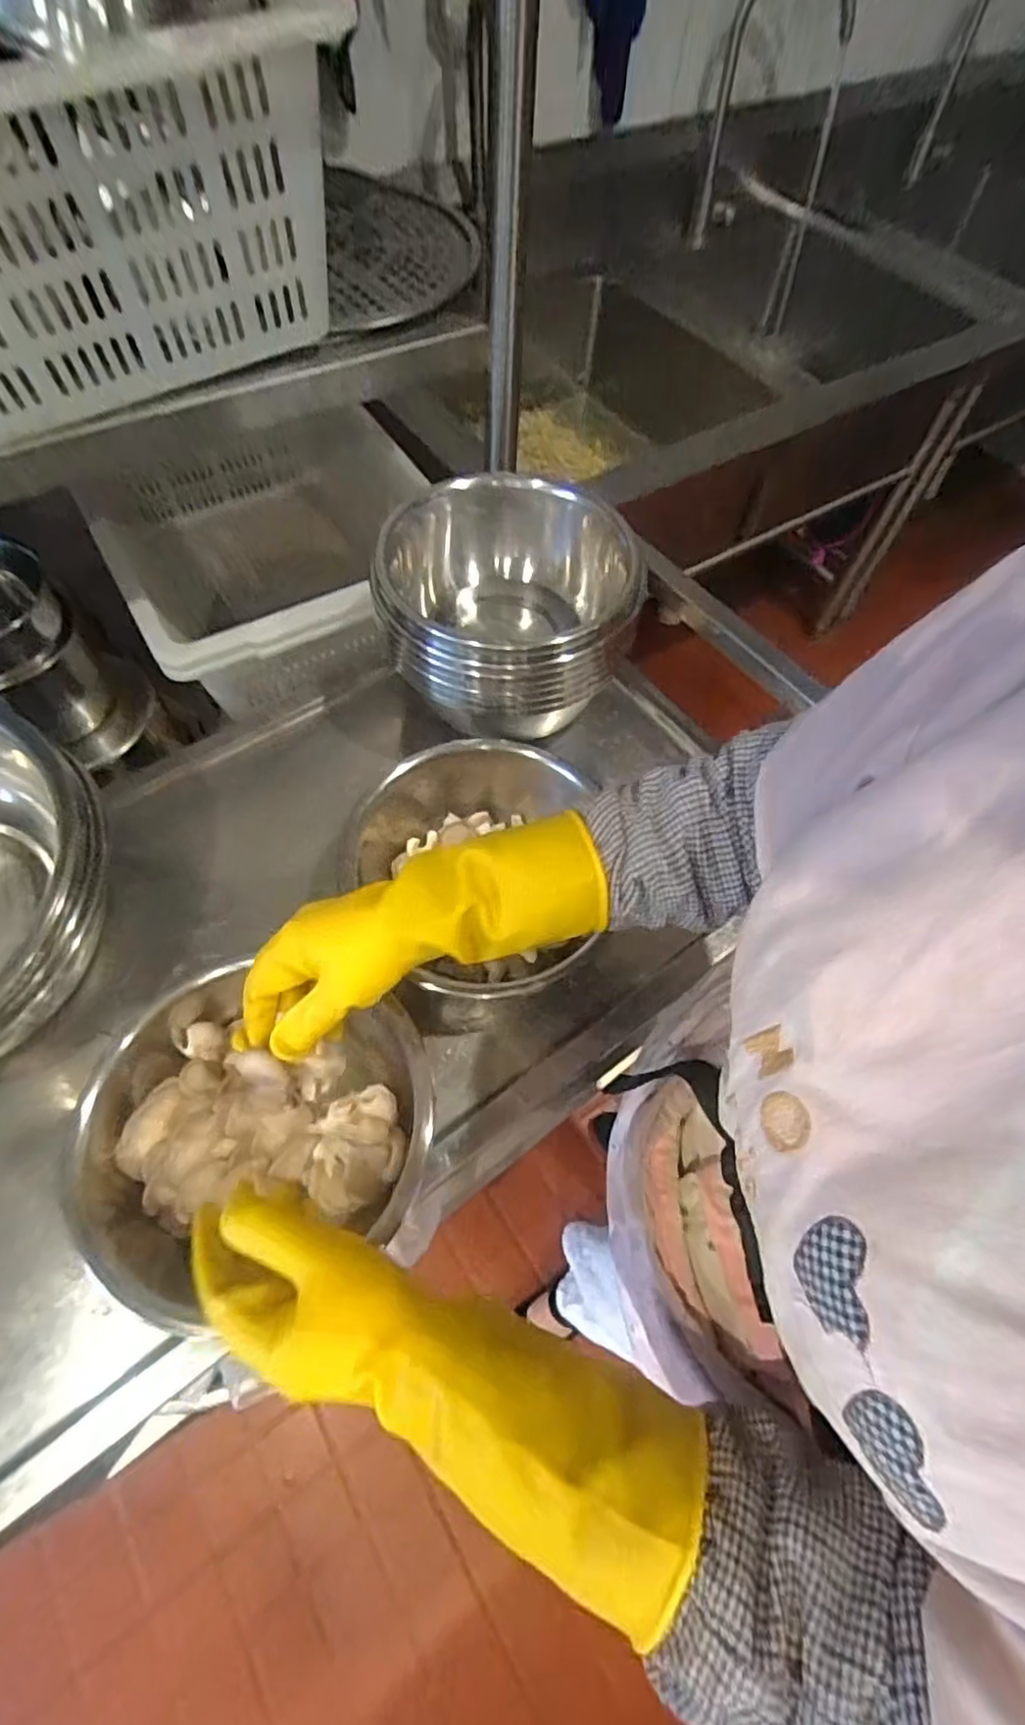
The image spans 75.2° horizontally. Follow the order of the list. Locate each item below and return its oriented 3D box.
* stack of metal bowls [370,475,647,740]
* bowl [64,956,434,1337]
[{"bbox_3d":[-0.005,-0.245,0.655,0.232,0.152,0.220,12,61,3],"label":"stack of metal bowls"},{"bbox_3d":[-0.192,0.195,0.493,0.241,0.076,0.219,15,63,4],"label":"bowl"}]

